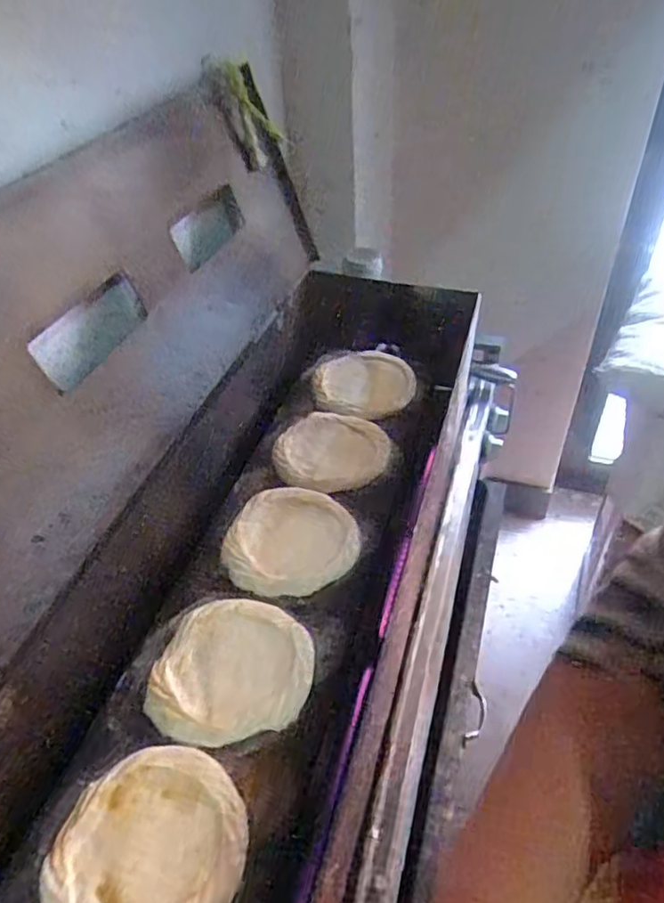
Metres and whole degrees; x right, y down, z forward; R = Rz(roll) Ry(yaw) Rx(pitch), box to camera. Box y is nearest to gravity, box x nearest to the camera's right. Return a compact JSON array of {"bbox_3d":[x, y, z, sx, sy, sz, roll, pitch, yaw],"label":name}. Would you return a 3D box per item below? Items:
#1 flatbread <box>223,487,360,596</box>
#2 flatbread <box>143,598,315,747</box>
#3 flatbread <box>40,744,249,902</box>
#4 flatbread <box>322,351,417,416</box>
[{"bbox_3d":[-0.045,0.091,0.674,0.139,0.022,0.137,-2,42,2],"label":"flatbread"},{"bbox_3d":[-0.088,0.198,0.564,0.131,0.011,0.138,3,46,-4],"label":"flatbread"},{"bbox_3d":[-0.135,0.291,0.456,0.140,0.013,0.131,-2,42,2],"label":"flatbread"},{"bbox_3d":[0.054,-0.095,0.892,0.128,0.024,0.137,-6,42,-4],"label":"flatbread"}]

